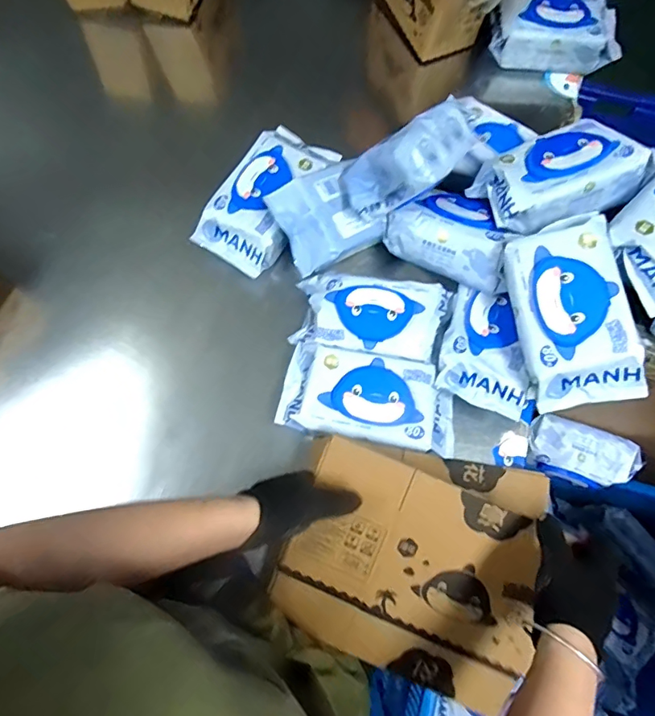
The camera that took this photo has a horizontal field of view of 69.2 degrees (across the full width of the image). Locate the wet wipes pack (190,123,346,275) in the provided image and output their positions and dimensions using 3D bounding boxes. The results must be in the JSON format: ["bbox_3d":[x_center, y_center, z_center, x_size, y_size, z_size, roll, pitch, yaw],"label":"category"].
[{"bbox_3d":[-0.081,-0.235,0.669,0.111,0.054,0.230,31,75,8],"label":"wet wipes pack"}]

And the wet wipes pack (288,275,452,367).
[{"bbox_3d":[0.054,-0.053,0.616,0.188,0.056,0.105,11,73,2],"label":"wet wipes pack"}]

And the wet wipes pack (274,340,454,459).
[{"bbox_3d":[0.052,0.049,0.580,0.215,0.045,0.110,13,73,2],"label":"wet wipes pack"}]

